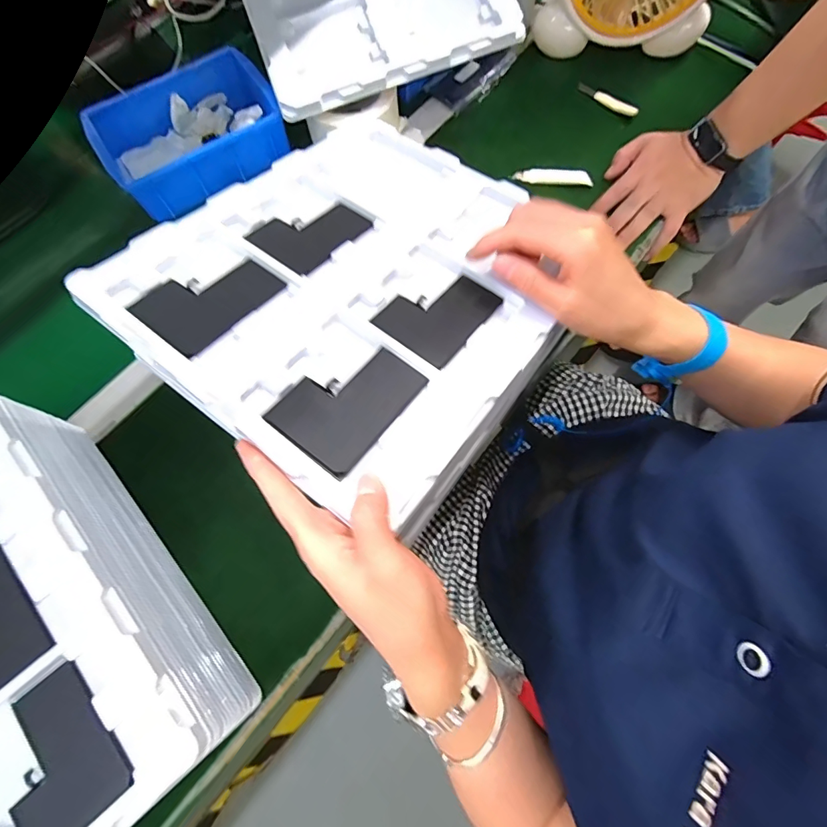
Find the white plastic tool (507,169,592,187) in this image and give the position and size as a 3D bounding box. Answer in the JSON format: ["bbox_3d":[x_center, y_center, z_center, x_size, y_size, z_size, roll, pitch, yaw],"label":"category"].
[{"bbox_3d":[0.168,-0.286,0.534,0.093,0.010,0.017,3,72,1],"label":"white plastic tool"}]

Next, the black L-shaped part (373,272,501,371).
[{"bbox_3d":[0.018,-0.078,0.329,0.065,0.010,0.092,32,59,17],"label":"black L-shaped part"}]

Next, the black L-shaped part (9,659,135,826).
[{"bbox_3d":[-0.223,0.215,0.275,0.066,0.006,0.087,-39,76,-10],"label":"black L-shaped part"}]

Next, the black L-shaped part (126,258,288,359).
[{"bbox_3d":[-0.148,-0.085,0.320,0.062,0.006,0.090,37,62,8],"label":"black L-shaped part"}]

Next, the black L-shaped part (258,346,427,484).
[{"bbox_3d":[-0.043,-0.010,0.290,0.064,0.005,0.091,36,62,10],"label":"black L-shaped part"}]

